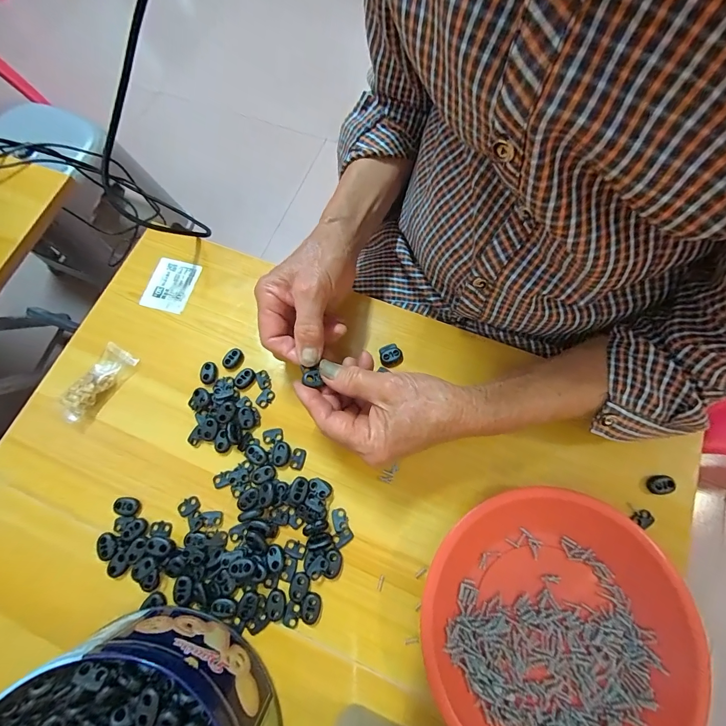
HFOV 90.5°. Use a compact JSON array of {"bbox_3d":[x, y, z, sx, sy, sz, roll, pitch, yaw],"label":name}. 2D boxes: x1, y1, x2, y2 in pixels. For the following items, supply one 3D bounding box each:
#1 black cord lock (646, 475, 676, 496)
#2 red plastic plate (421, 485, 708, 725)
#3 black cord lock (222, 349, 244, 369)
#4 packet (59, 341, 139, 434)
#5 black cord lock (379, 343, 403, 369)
[{"bbox_3d":[0.254,0.104,0.308,0.019,0.009,0.015,-4,72,1],"label":"black cord lock"},{"bbox_3d":[0.142,0.201,0.269,0.186,0.027,0.194,-1,72,2],"label":"red plastic plate"},{"bbox_3d":[-0.128,-0.004,0.352,0.014,0.004,0.021,32,76,12],"label":"black cord lock"},{"bbox_3d":[-0.260,0.021,0.347,0.031,0.017,0.082,27,75,11],"label":"packet"},{"bbox_3d":[0.027,-0.007,0.352,0.022,0.006,0.021,-8,72,-1],"label":"black cord lock"}]

